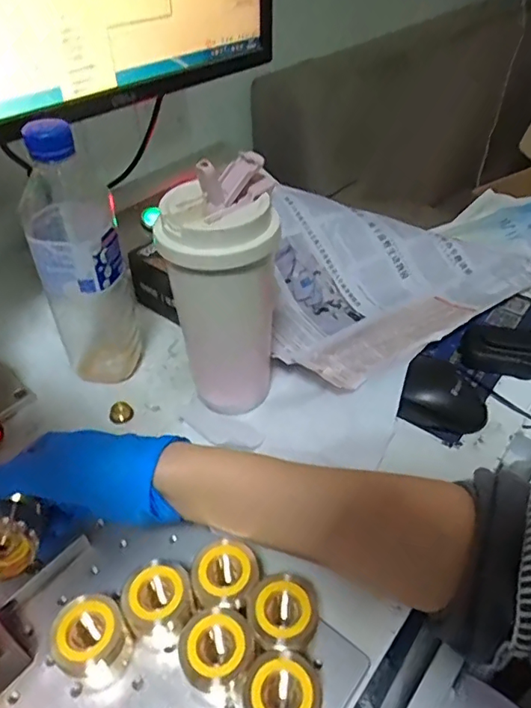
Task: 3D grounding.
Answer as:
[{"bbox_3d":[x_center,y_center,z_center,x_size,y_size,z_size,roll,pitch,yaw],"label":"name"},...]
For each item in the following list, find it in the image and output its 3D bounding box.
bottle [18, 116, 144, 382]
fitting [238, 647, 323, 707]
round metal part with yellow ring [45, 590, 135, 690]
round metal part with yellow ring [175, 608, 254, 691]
[{"bbox_3d":[-0.151,-0.072,0.436,0.073,0.225,0.068,-14,46,-15],"label":"bottle"},{"bbox_3d":[0.008,0.187,0.282,0.041,0.040,0.039,0,44,0],"label":"fitting"},{"bbox_3d":[-0.099,0.166,0.300,0.035,0.043,0.038,0,44,0],"label":"round metal part with yellow ring"},{"bbox_3d":[-0.028,0.171,0.297,0.041,0.038,0.037,7,44,6],"label":"round metal part with yellow ring"}]

